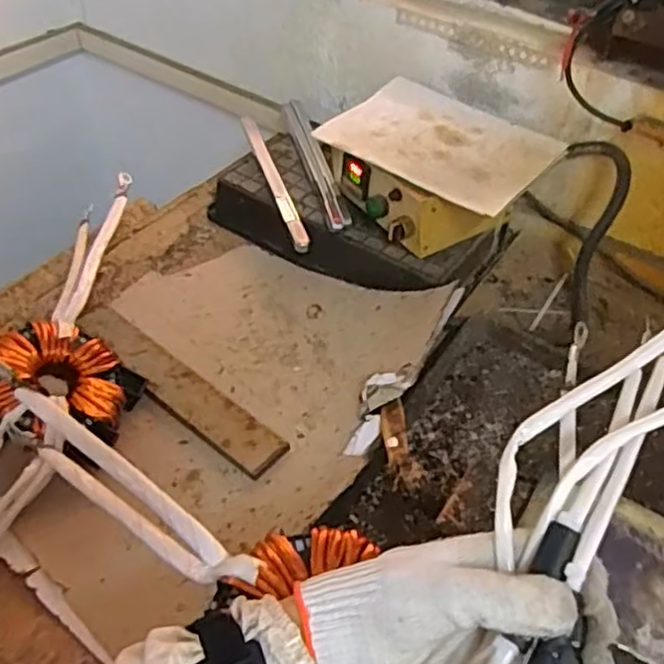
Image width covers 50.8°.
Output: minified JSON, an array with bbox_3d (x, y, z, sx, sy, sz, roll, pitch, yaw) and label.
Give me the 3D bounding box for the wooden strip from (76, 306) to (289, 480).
[{"bbox_3d":[-0.171,0.056,0.755,0.293,0.018,0.057,33,51,25],"label":"wooden strip"}]

